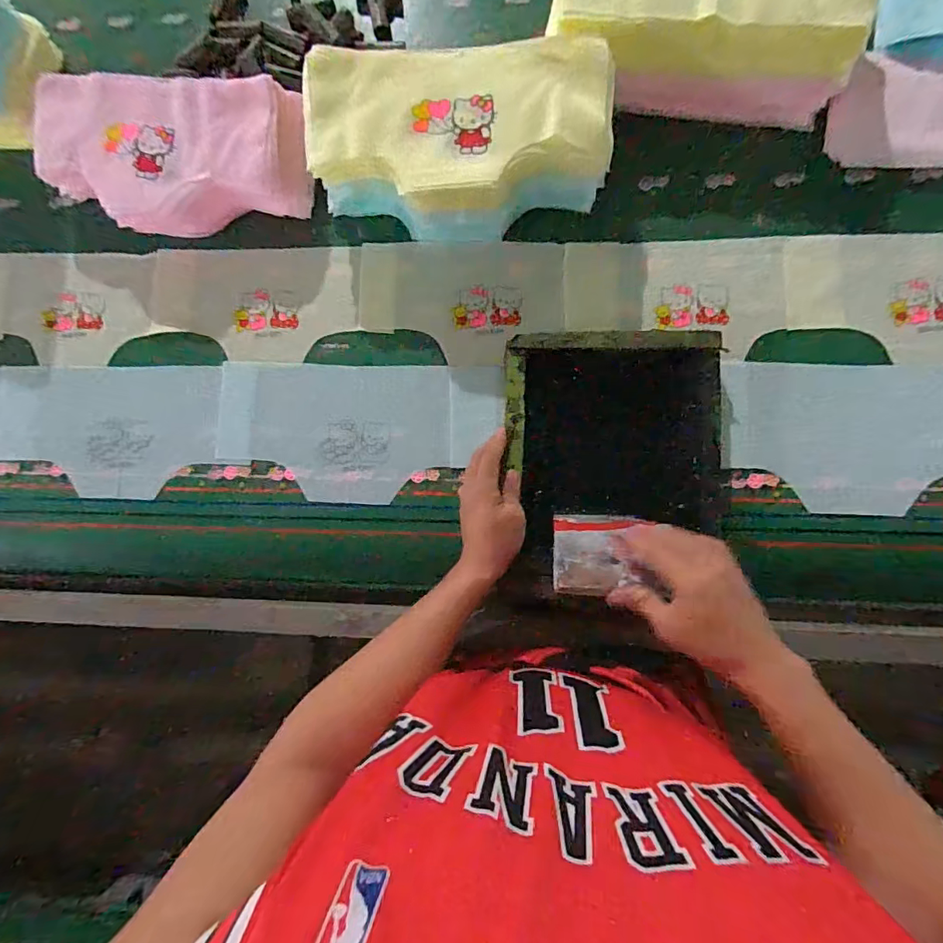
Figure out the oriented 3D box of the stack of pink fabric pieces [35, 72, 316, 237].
[{"bbox_3d":[-0.361,-0.364,0.586,0.332,0.080,0.169,8,87,9],"label":"stack of pink fabric pieces"}]

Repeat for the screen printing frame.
[{"bbox_3d":[0.151,-0.012,0.521,0.224,0.033,0.268,0,86,9],"label":"screen printing frame"}]

